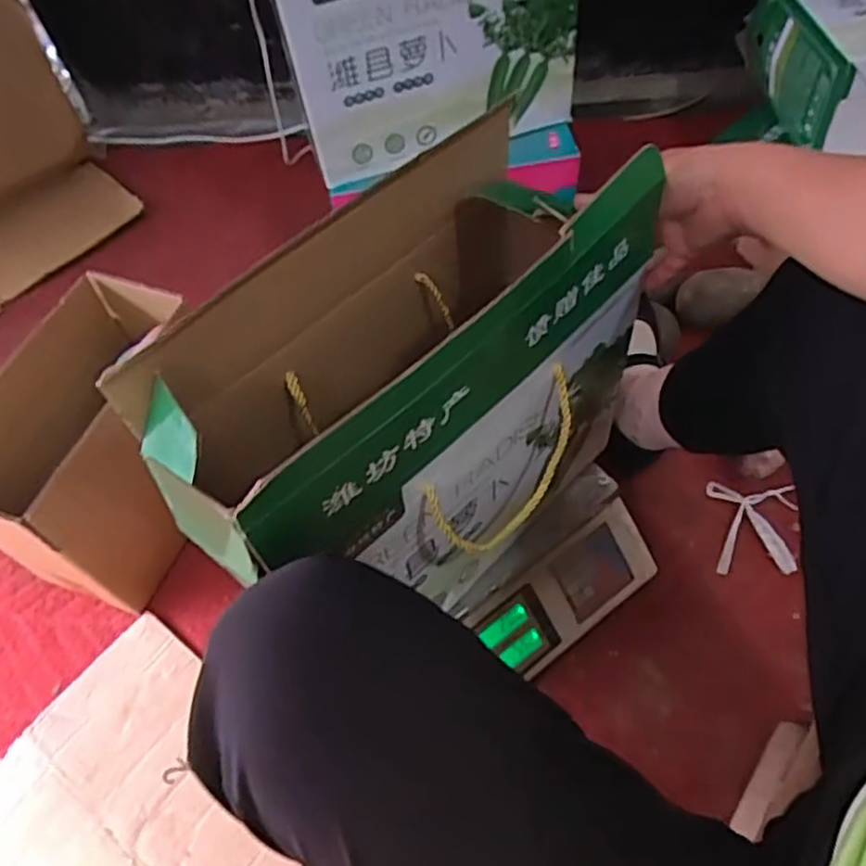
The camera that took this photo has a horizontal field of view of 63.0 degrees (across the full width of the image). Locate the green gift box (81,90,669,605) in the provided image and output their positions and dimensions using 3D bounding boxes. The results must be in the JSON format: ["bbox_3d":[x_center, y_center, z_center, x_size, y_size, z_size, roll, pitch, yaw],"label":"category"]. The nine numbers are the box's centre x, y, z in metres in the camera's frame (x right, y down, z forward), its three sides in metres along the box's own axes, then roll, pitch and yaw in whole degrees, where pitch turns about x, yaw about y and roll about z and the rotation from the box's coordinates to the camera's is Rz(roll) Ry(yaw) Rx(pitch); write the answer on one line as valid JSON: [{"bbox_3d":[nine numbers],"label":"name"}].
[{"bbox_3d":[-0.004,-0.042,0.504,0.172,0.237,0.339,38,68,23],"label":"green gift box"}]

